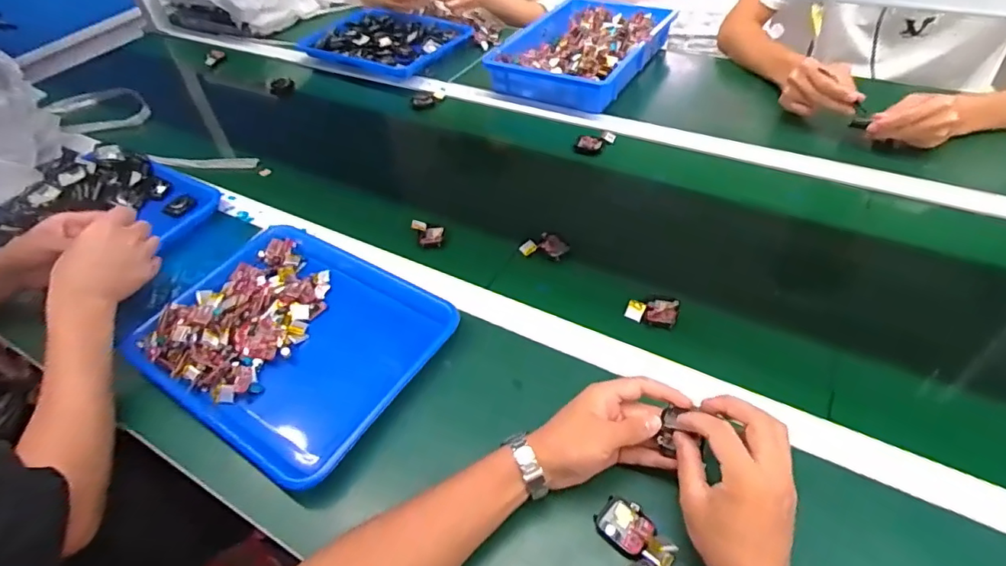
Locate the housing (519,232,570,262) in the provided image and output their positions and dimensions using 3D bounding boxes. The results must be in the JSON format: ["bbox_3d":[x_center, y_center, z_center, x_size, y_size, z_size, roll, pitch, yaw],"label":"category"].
[{"bbox_3d":[0.057,-0.049,0.705,0.061,0.011,0.038,9,49,15],"label":"housing"}]

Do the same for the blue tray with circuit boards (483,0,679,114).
[{"bbox_3d":[0.151,-0.444,0.997,0.252,0.058,0.333,19,52,23],"label":"blue tray with circuit boards"}]

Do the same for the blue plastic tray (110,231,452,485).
[{"bbox_3d":[-0.237,0.053,0.635,0.338,0.046,0.291,22,54,25],"label":"blue plastic tray"}]

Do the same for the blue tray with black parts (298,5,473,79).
[{"bbox_3d":[-0.261,-0.526,1.164,0.339,0.043,0.232,25,55,27],"label":"blue tray with black parts"}]

